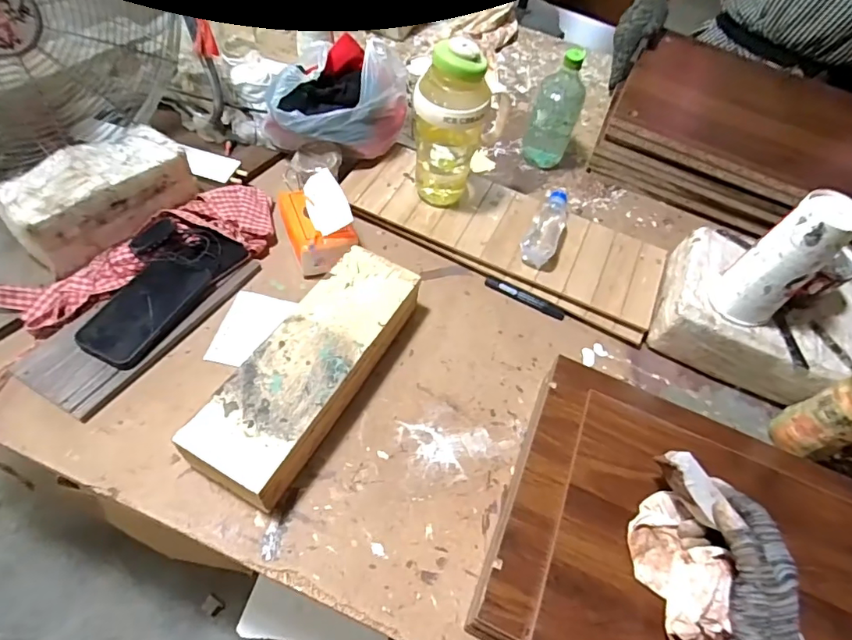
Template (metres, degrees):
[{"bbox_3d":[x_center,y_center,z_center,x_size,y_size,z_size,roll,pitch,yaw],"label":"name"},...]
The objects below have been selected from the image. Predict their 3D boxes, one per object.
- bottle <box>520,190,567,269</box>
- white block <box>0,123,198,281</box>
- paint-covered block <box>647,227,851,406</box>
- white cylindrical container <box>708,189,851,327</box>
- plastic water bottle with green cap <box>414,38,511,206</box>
[{"bbox_3d":[0.192,-0.148,0.767,0.050,0.041,0.156,21,57,12],"label":"bottle"},{"bbox_3d":[-0.449,-0.173,0.671,0.114,0.092,0.225,32,60,19],"label":"white block"},{"bbox_3d":[0.485,-0.006,0.700,0.270,0.116,0.203,24,58,14],"label":"paint-covered block"},{"bbox_3d":[0.430,-0.064,0.596,0.074,0.191,0.079,-37,64,-24],"label":"white cylindrical container"},{"bbox_3d":[0.052,-0.279,0.719,0.127,0.233,0.120,11,56,5],"label":"plastic water bottle with green cap"}]

